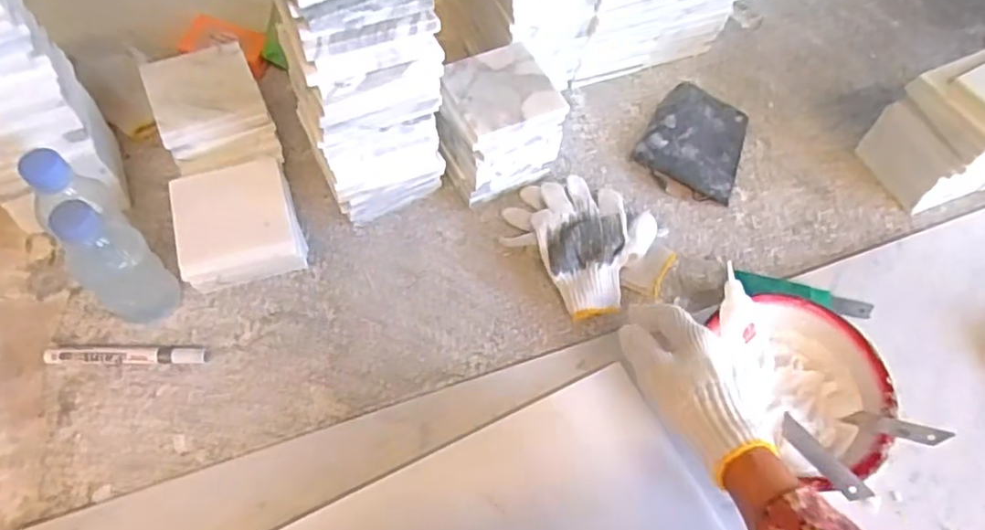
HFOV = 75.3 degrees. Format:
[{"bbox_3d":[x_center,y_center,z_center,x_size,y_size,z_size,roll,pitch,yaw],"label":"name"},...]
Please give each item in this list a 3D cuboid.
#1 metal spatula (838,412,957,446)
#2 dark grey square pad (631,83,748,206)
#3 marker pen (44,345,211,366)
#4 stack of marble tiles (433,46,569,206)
[{"bbox_3d":[0.341,0.136,0.541,0.017,0.082,0.011,-37,107,-22],"label":"metal spatula"},{"bbox_3d":[0.243,-0.152,0.756,0.114,0.024,0.144,25,61,11],"label":"dark grey square pad"},{"bbox_3d":[-0.335,0.083,0.587,0.141,0.012,0.019,0,59,-4],"label":"marker pen"},{"bbox_3d":[0.003,-0.141,0.677,0.108,0.126,0.095,-28,65,-16],"label":"stack of marble tiles"}]

